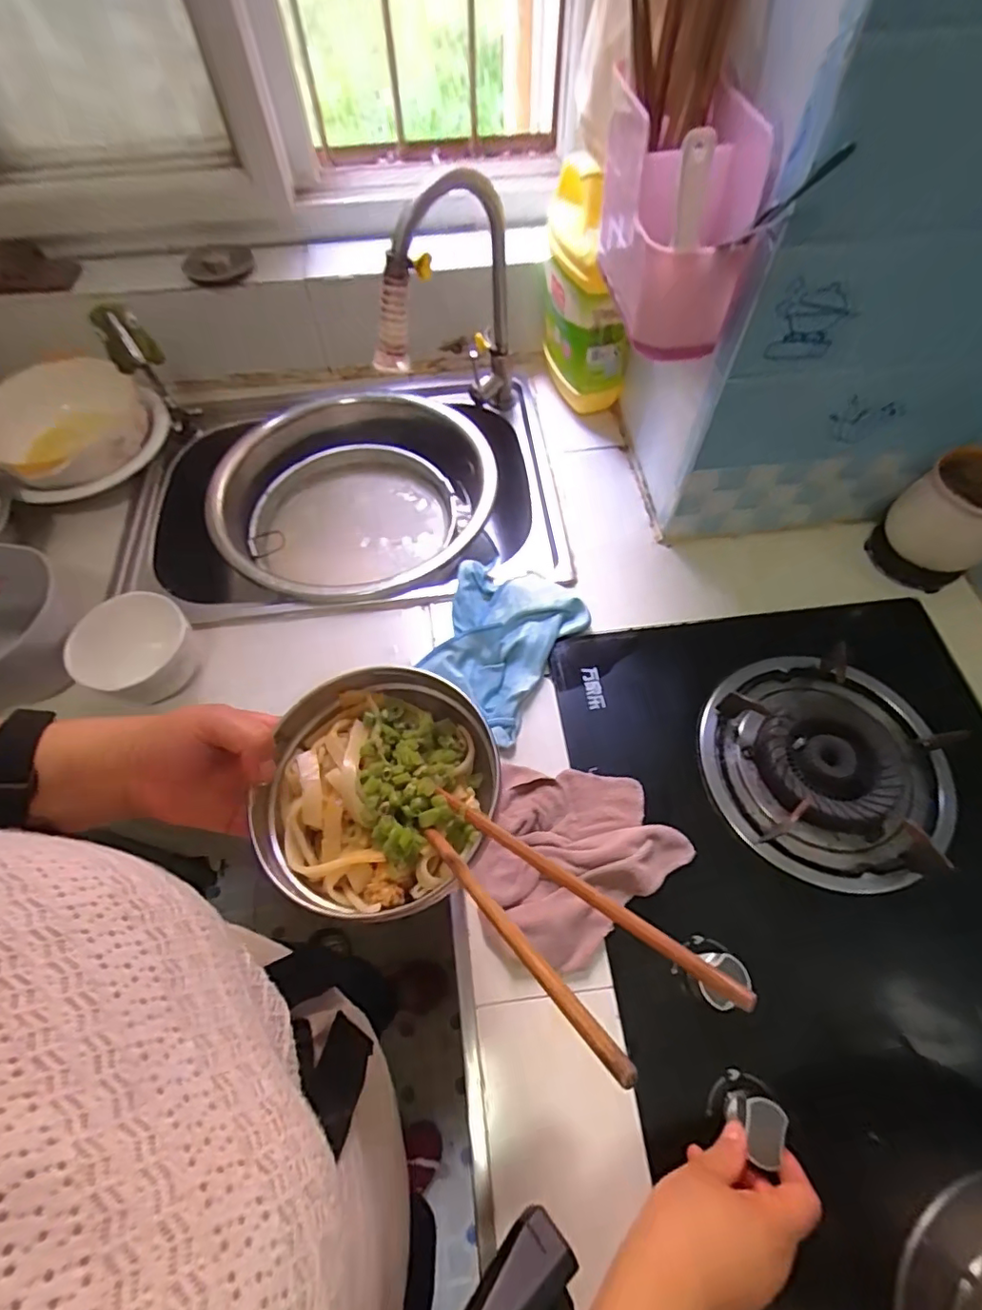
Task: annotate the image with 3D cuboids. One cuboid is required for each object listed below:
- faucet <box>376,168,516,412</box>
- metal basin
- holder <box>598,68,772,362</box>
[{"bbox_3d":[-0.040,-0.365,0.603,0.052,0.250,0.206,33,68,17],"label":"faucet"},{"bbox_3d":[-0.164,-0.191,0.687,0.324,0.098,0.313,-1,62,2],"label":"metal basin"},{"bbox_3d":[0.143,-0.312,0.407,0.070,0.138,0.104,-5,62,-1],"label":"holder"}]

